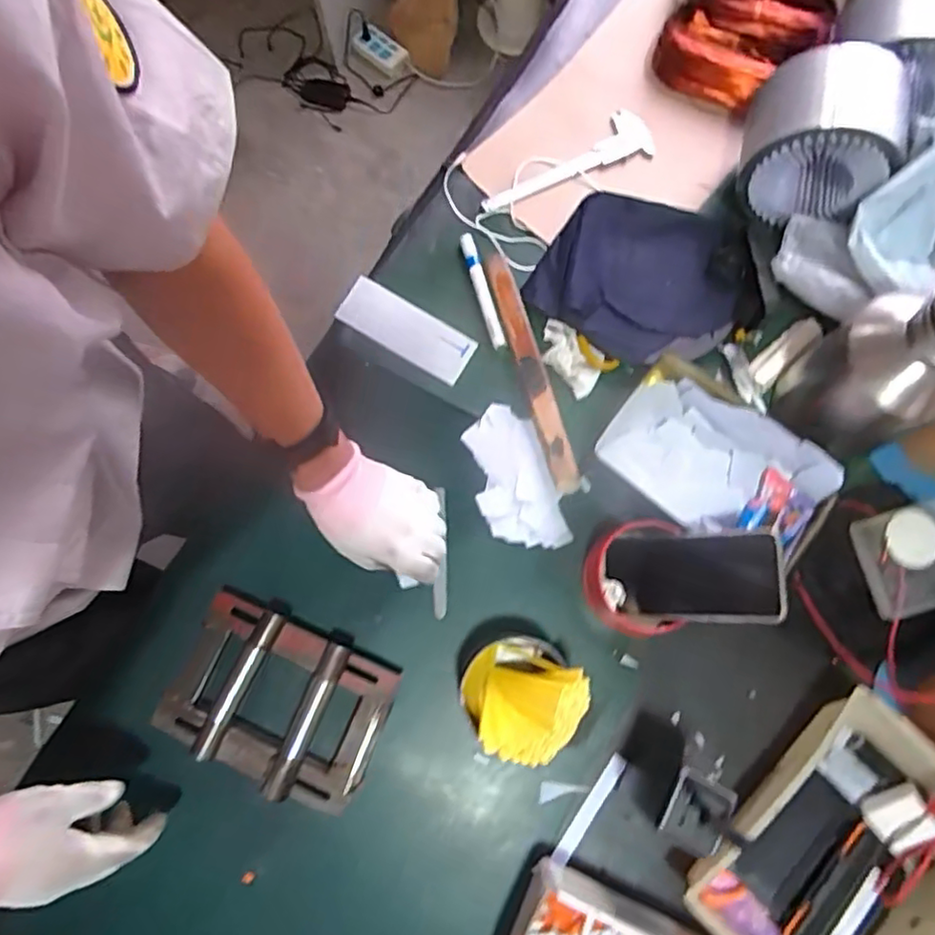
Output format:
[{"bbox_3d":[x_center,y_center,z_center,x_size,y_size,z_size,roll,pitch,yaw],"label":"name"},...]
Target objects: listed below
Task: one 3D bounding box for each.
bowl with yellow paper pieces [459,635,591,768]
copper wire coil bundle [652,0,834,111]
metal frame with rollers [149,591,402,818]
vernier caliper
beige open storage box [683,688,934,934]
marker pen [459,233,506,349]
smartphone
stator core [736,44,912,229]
[{"bbox_3d":[0.046,0.205,0.575,0.099,0.094,0.100,0,75,0],"label":"bowl with yellow paper pieces"},{"bbox_3d":[0.350,-0.558,0.789,0.186,0.062,0.234,21,76,6],"label":"copper wire coil bundle"},{"bbox_3d":[-0.176,0.218,0.595,0.195,0.066,0.135,21,76,6],"label":"metal frame with rollers"},{"bbox_3d":[0.116,-0.375,0.773,0.228,0.014,0.066,-22,76,-6],"label":"vernier caliper"},{"bbox_3d":[0.328,0.344,0.554,0.246,0.059,0.172,-41,79,-10],"label":"beige open storage box"},{"bbox_3d":[0.016,-0.203,0.718,0.017,0.010,0.144,-15,75,-4],"label":"marker pen"},{"bbox_3d":[0.203,0.100,0.577,0.153,0.014,0.076,-6,69,35],"label":"smartphone"},{"bbox_3d":[0.379,-0.349,0.690,0.144,0.138,0.117,18,76,5],"label":"stator core"}]

